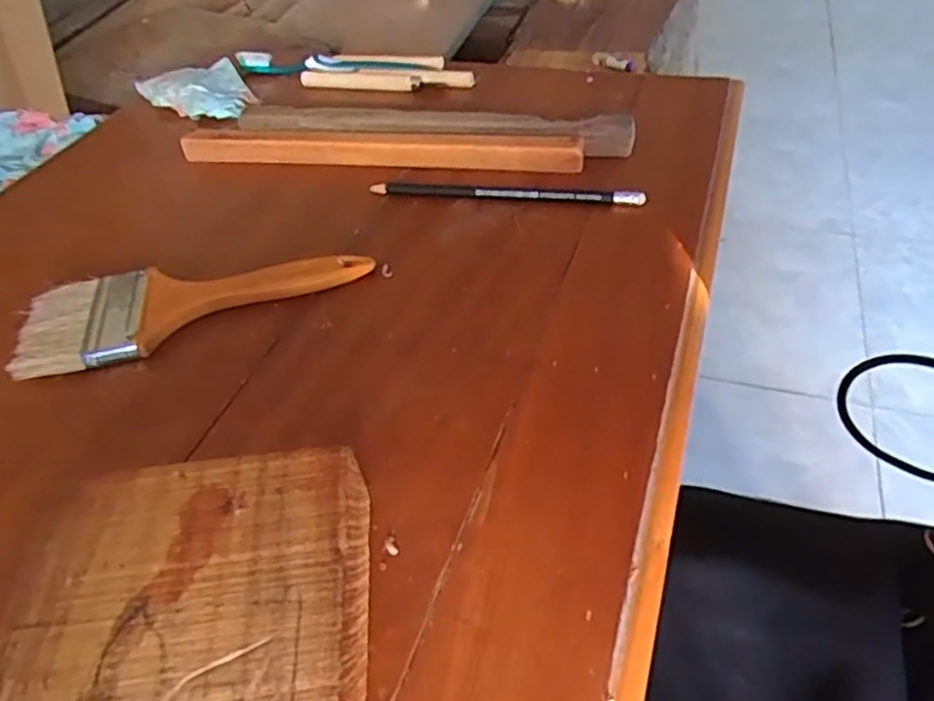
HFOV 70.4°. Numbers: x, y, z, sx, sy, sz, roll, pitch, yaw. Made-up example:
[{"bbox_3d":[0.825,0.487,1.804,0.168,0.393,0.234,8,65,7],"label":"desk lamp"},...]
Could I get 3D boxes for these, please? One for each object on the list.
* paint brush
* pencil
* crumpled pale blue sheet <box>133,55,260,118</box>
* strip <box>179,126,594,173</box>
[{"bbox_3d":[-0.152,-0.029,0.377,0.189,0.018,0.067,-13,45,-5],"label":"paint brush"},{"bbox_3d":[0.023,-0.102,0.428,0.175,0.012,0.010,6,47,13],"label":"pencil"},{"bbox_3d":[-0.235,-0.225,0.576,0.084,0.023,0.093,-24,47,-15],"label":"crumpled pale blue sheet"},{"bbox_3d":[-0.067,-0.143,0.474,0.295,0.021,0.016,5,47,13],"label":"strip"}]

